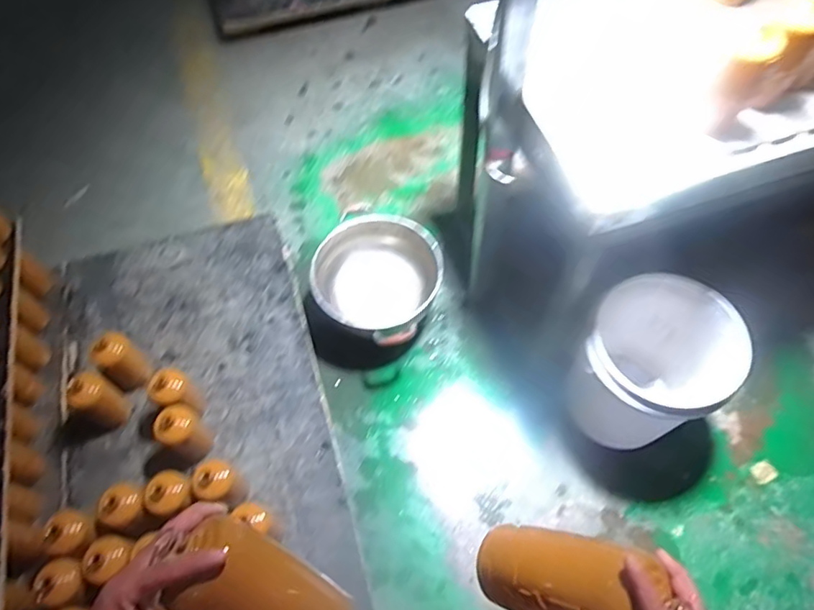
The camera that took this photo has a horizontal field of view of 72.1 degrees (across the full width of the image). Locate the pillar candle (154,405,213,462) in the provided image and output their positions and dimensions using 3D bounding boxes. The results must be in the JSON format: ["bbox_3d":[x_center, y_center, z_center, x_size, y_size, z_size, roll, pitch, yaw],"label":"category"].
[{"bbox_3d":[-0.498,0.280,1.249,0.091,0.178,0.088,0,60,0],"label":"pillar candle"}]

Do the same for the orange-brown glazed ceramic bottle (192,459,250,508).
[{"bbox_3d":[-0.387,0.386,1.192,0.082,0.193,0.075,0,60,0],"label":"orange-brown glazed ceramic bottle"}]

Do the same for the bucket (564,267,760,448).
[{"bbox_3d":[0.555,0.146,1.329,0.287,0.361,0.329,36,68,18],"label":"bucket"}]

